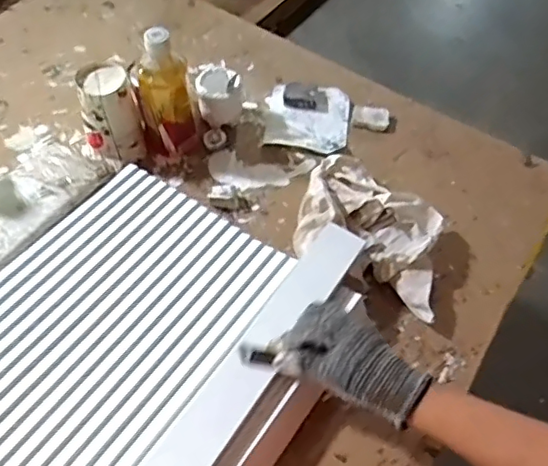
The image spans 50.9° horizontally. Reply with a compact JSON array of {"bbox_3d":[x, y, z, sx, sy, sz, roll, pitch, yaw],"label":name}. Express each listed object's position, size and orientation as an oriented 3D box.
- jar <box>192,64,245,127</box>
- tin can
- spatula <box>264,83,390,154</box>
[{"bbox_3d":[-0.077,-0.191,0.818,0.069,0.078,0.064,2,55,-3],"label":"jar"},{"bbox_3d":[-0.216,-0.154,0.764,0.073,0.121,0.078,-12,57,-13],"label":"tin can"},{"bbox_3d":[0.077,-0.170,0.848,0.174,0.027,0.121,3,55,-3],"label":"spatula"}]

